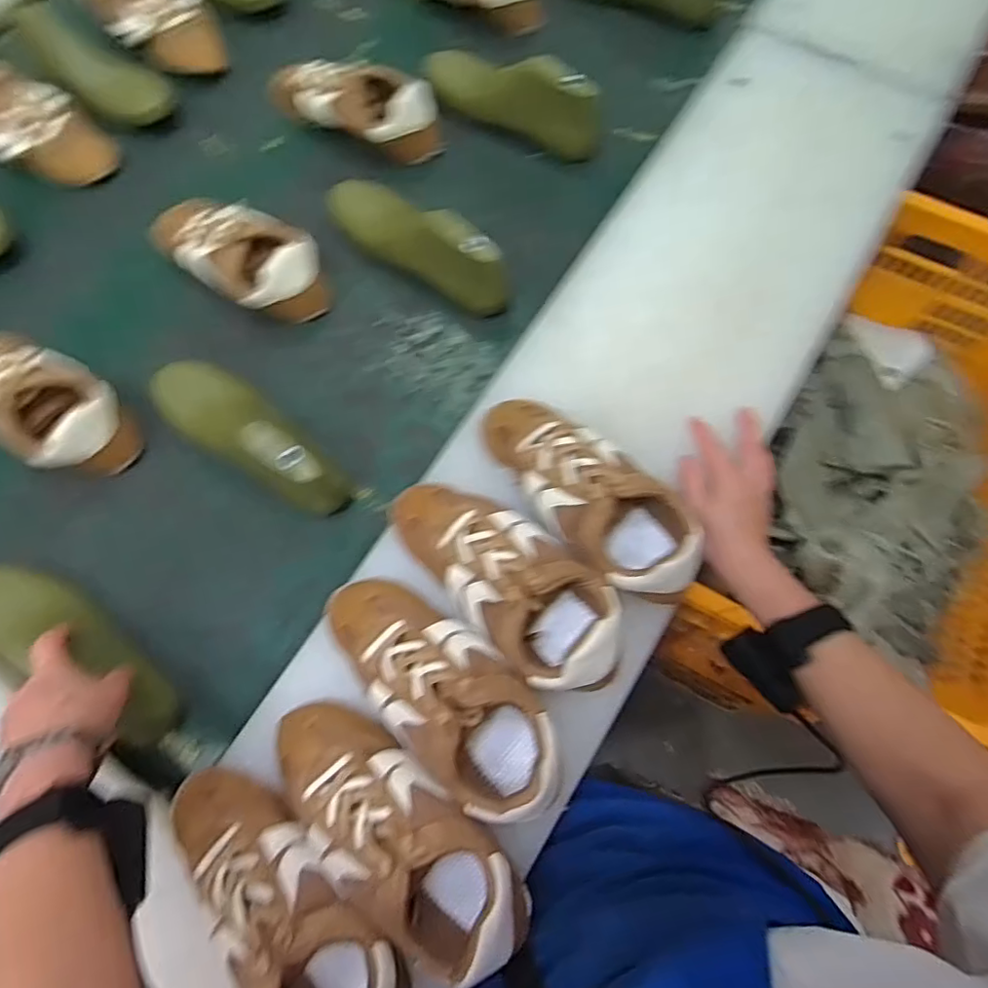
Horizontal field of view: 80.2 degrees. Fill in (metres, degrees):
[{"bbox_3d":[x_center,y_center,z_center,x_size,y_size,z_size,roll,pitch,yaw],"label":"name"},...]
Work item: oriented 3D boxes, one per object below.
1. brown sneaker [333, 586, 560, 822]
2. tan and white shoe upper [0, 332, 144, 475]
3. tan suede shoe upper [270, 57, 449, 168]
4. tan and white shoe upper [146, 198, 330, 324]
[{"bbox_3d":[-0.041,0.145,0.442,0.218,0.075,0.090,41,78,12],"label":"brown sneaker"},{"bbox_3d":[-0.447,-0.091,0.578,0.198,0.062,0.097,31,76,10],"label":"tan and white shoe upper"},{"bbox_3d":[-0.168,-0.456,0.687,0.216,0.068,0.079,26,75,9],"label":"tan suede shoe upper"},{"bbox_3d":[-0.277,-0.259,0.627,0.214,0.063,0.091,33,77,10],"label":"tan and white shoe upper"}]

